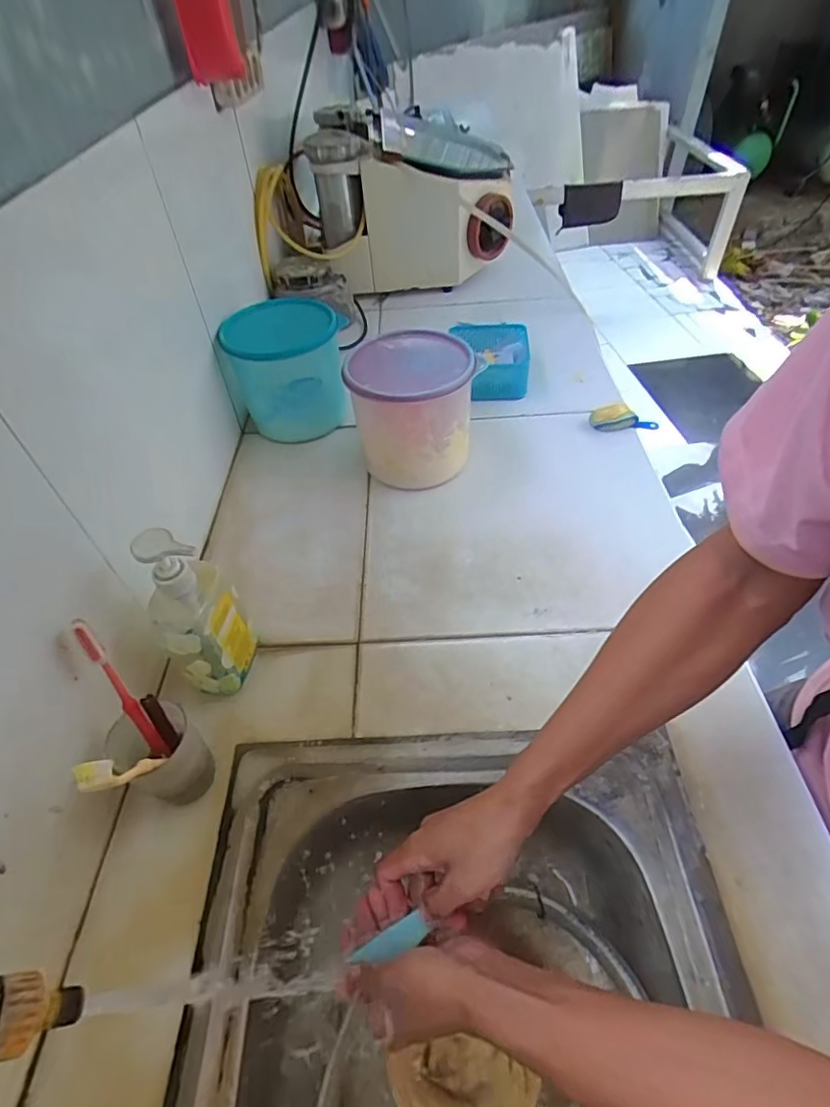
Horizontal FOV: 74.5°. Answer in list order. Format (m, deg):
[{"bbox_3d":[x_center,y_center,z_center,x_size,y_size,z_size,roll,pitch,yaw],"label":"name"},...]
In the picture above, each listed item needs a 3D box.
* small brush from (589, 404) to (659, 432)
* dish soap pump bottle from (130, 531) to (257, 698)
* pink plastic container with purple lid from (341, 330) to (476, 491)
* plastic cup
[{"bbox_3d":[0.314,-0.197,0.812,0.104,0.035,0.028,4,48,-9],"label":"small brush"},{"bbox_3d":[-0.203,0.061,0.510,0.052,0.197,0.069,9,50,12],"label":"dish soap pump bottle"},{"bbox_3d":[-0.003,-0.187,0.740,0.149,0.159,0.161,0,49,5],"label":"pink plastic container with purple lid"},{"bbox_3d":[-0.215,0.174,0.476,0.062,0.101,0.067,-2,49,3],"label":"plastic cup"}]

